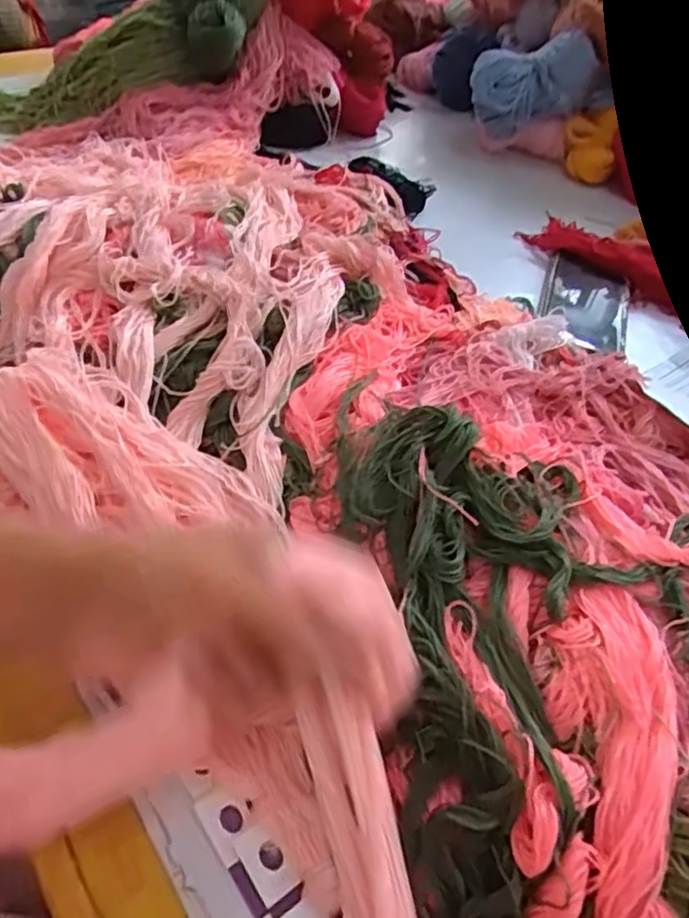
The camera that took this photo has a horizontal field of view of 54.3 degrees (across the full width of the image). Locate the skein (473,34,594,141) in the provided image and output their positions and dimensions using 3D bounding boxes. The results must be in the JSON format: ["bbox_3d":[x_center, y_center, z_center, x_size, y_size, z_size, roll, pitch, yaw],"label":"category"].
[{"bbox_3d":[0.212,-0.426,0.770,0.134,0.094,0.072,16,48,7],"label":"skein"}]

